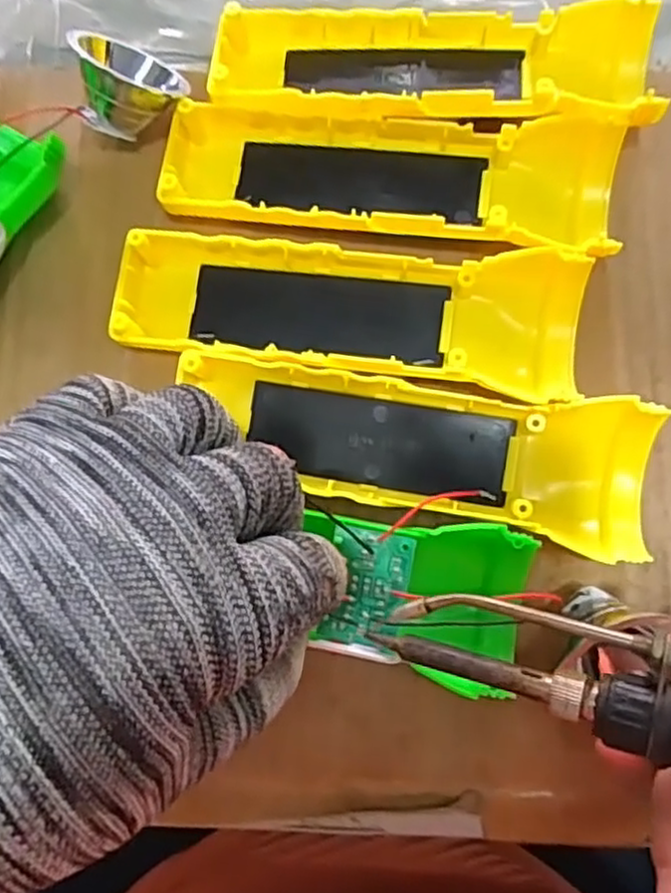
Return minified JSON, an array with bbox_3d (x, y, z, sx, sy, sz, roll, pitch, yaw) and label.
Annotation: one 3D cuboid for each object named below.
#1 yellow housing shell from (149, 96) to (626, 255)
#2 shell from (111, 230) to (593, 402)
[{"bbox_3d":[0.019,-0.097,0.259,0.161,0.028,0.048,7,82,3],"label":"yellow housing shell"},{"bbox_3d":[0.004,-0.046,0.252,0.161,0.027,0.046,6,82,3],"label":"shell"}]

